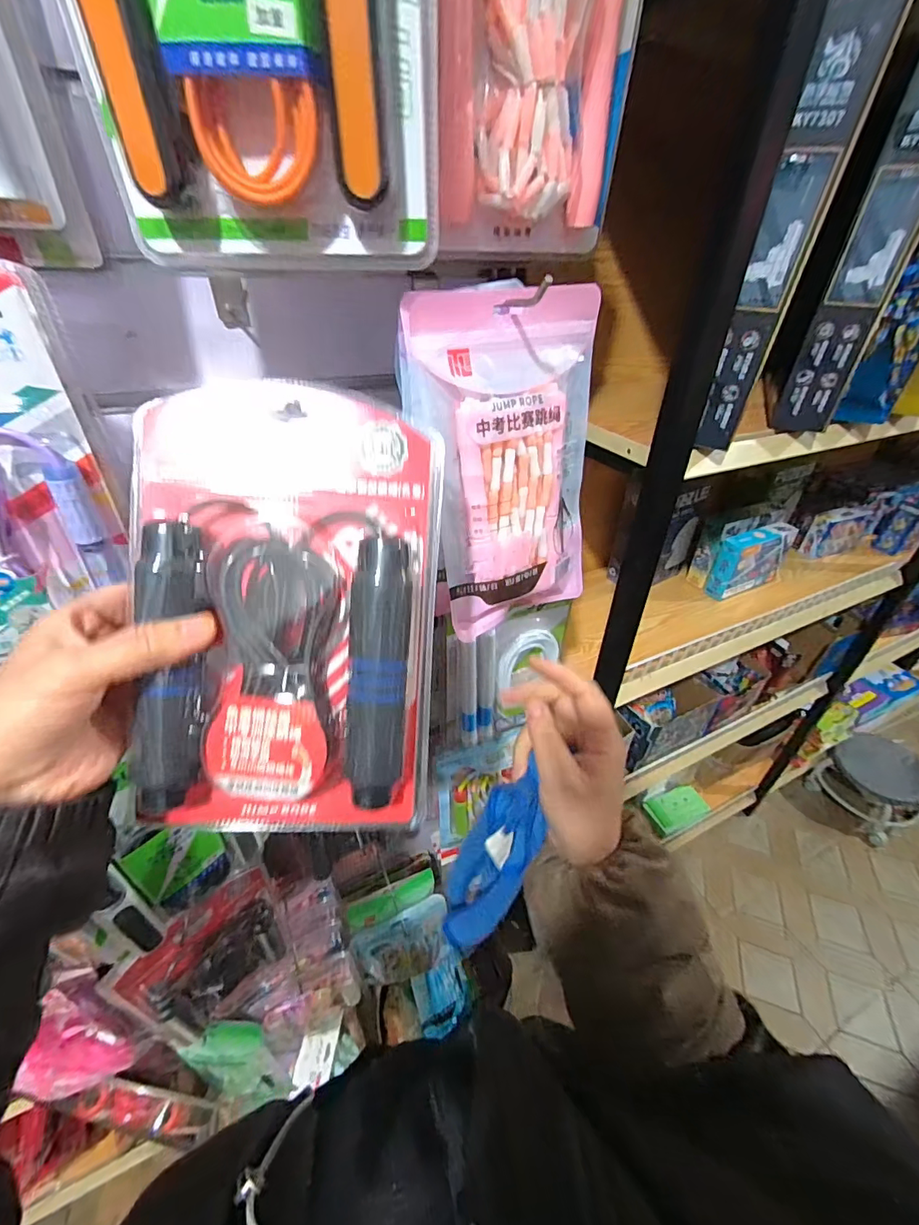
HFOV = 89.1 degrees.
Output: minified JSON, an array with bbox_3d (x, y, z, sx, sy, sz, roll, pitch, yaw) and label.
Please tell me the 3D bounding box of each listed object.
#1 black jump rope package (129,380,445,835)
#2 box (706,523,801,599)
[{"bbox_3d":[-0.095,0.002,0.264,0.159,0.250,0.045,2,-3,-11],"label":"black jump rope package"},{"bbox_3d":[0.579,-0.099,0.929,0.169,0.127,0.047,-14,39,-20],"label":"box"}]

